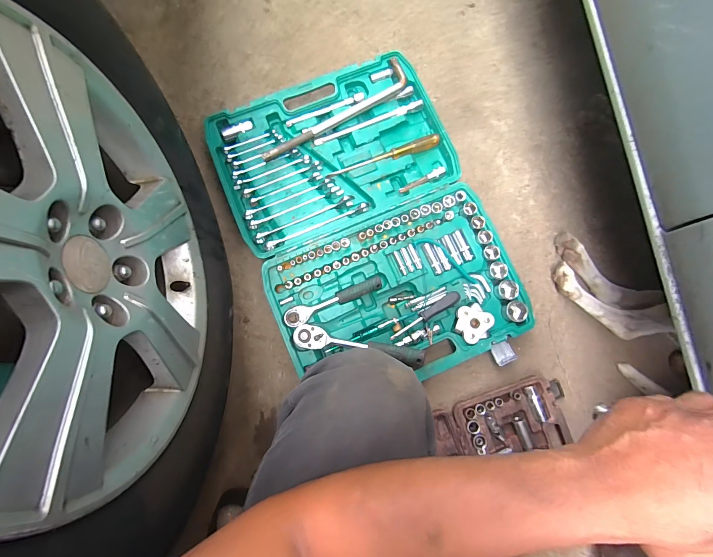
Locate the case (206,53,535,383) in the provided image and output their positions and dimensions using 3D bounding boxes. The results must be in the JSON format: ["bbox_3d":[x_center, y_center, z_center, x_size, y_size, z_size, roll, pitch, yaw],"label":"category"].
[{"bbox_3d":[0.016,-0.116,0.620,0.463,0.067,0.635,-19,83,-5],"label":"case"}]

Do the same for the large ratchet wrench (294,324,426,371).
[{"bbox_3d":[0.002,0.123,0.565,0.235,0.042,0.042,10,82,-1],"label":"large ratchet wrench"}]

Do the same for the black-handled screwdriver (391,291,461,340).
[{"bbox_3d":[0.128,0.068,0.575,0.145,0.022,0.022,-31,84,2],"label":"black-handled screwdriver"}]

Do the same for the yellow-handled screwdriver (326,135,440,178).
[{"bbox_3d":[0.063,-0.256,0.649,0.243,0.024,0.025,-21,83,-9],"label":"yellow-handled screwdriver"}]

